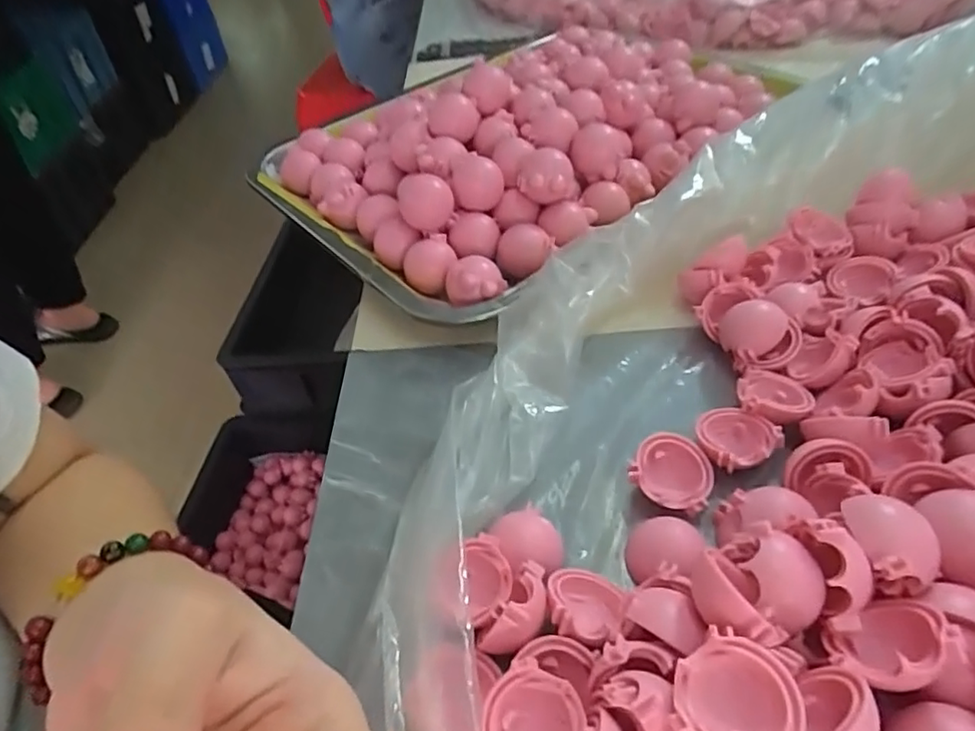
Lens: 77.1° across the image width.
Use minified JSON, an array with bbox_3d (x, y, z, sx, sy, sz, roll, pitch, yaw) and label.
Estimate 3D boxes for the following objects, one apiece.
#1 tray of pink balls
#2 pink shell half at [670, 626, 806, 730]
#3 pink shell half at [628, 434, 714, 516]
[{"bbox_3d":[0.022,-0.175,0.406,0.243,0.052,0.335,32,57,32],"label":"tray of pink balls"},{"bbox_3d":[0.061,0.084,0.152,0.028,0.013,0.029,-4,45,4],"label":"pink shell half"},{"bbox_3d":[0.071,0.041,0.236,0.029,0.014,0.026,10,48,17],"label":"pink shell half"}]

